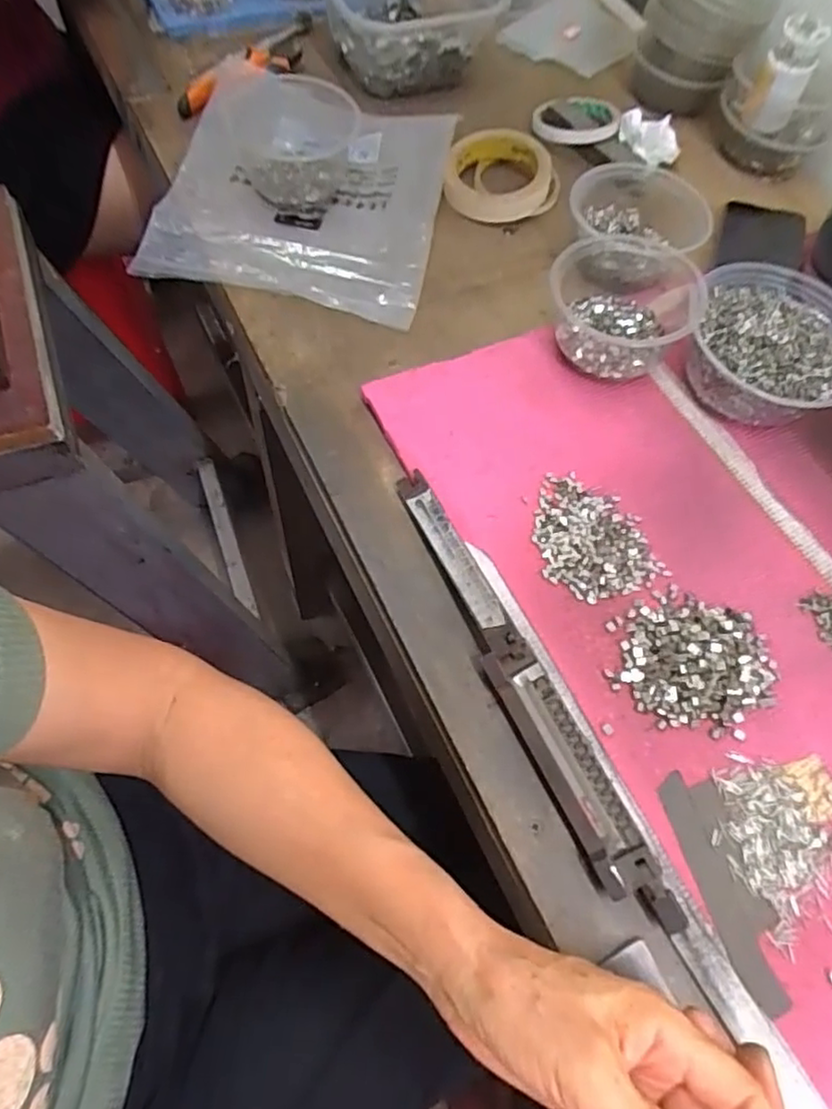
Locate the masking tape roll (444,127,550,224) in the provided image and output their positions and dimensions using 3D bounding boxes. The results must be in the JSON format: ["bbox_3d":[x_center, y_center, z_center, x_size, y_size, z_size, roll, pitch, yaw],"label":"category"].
[{"bbox_3d":[0.078,-0.359,0.622,0.094,0.034,0.093,2,63,-5],"label":"masking tape roll"}]

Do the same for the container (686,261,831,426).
[{"bbox_3d":[0.275,-0.159,0.512,0.124,0.060,0.129,2,63,-5],"label":"container"}]

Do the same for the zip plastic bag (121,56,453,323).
[{"bbox_3d":[-0.103,-0.339,0.604,0.250,0.039,0.261,11,66,5],"label":"zip plastic bag"}]

